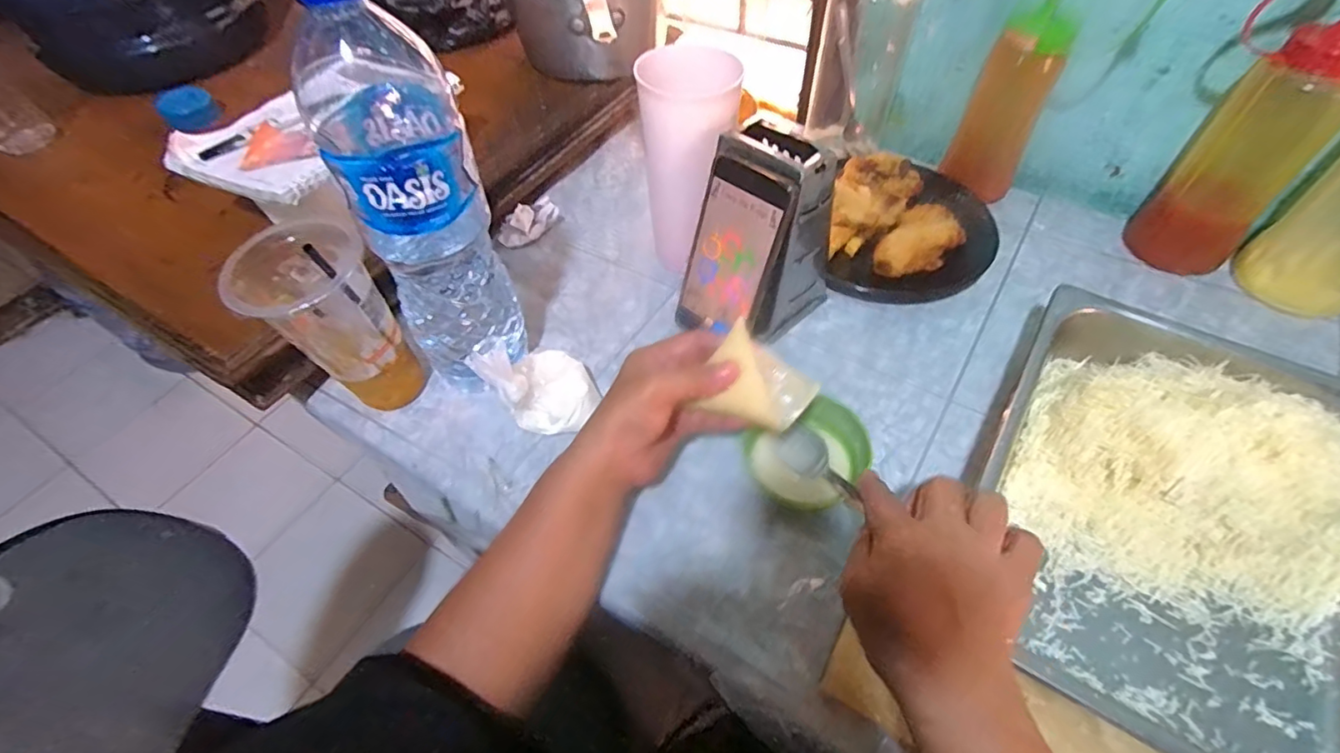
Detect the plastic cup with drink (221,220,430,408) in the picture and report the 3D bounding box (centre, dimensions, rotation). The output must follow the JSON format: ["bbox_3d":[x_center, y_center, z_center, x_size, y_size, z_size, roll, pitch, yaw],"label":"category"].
[{"bbox_3d":[-0.256,-0.031,0.453,0.082,0.159,0.093,-38,60,-23],"label":"plastic cup with drink"}]

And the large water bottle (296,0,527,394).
[{"bbox_3d":[-0.167,-0.096,0.410,0.090,0.302,0.107,-22,55,-13],"label":"large water bottle"}]

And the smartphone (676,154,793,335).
[{"bbox_3d":[0.050,-0.096,0.489,0.078,0.157,0.011,36,45,24],"label":"smartphone"}]

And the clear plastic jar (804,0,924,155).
[{"bbox_3d":[0.213,-0.350,0.637,0.087,0.205,0.084,17,56,15],"label":"clear plastic jar"}]

